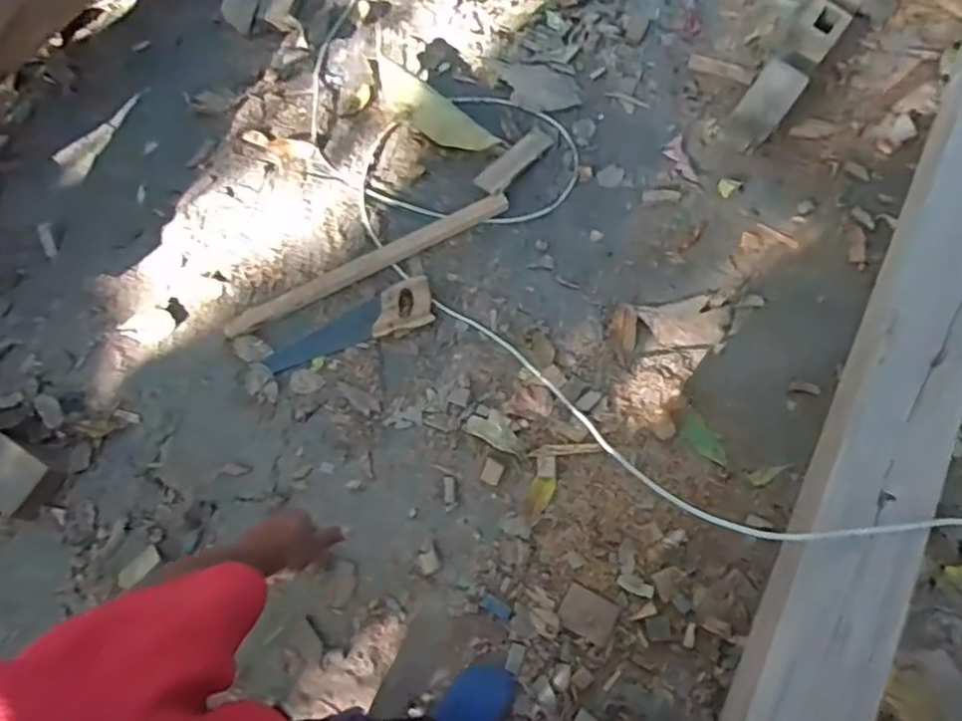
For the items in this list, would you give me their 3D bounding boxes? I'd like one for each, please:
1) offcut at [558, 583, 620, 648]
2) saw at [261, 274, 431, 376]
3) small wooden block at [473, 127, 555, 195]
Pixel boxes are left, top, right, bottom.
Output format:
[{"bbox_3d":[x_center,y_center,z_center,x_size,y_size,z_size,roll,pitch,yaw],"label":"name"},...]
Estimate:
[{"bbox_3d":[0.217,0.512,1.318,0.109,0.007,0.087,26,74,10],"label":"offcut"},{"bbox_3d":[-0.312,-0.084,1.575,0.411,0.025,0.121,-20,72,-5],"label":"saw"},{"bbox_3d":[0.090,-0.523,1.702,0.074,0.017,0.243,41,77,14],"label":"small wooden block"}]

